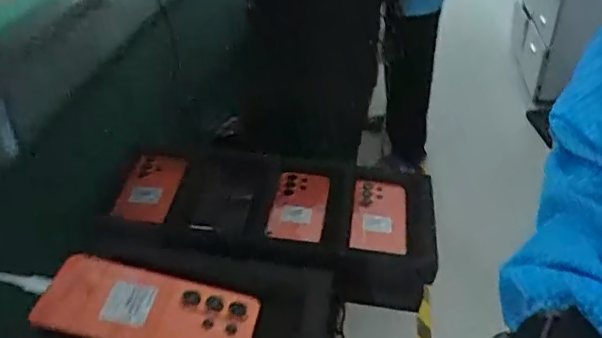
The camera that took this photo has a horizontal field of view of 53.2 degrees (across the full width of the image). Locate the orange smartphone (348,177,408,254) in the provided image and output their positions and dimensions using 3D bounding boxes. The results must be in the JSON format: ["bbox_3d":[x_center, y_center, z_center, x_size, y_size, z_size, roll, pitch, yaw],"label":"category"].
[{"bbox_3d":[0.115,0.065,0.882,0.078,0.018,0.142,4,44,4],"label":"orange smartphone"}]

